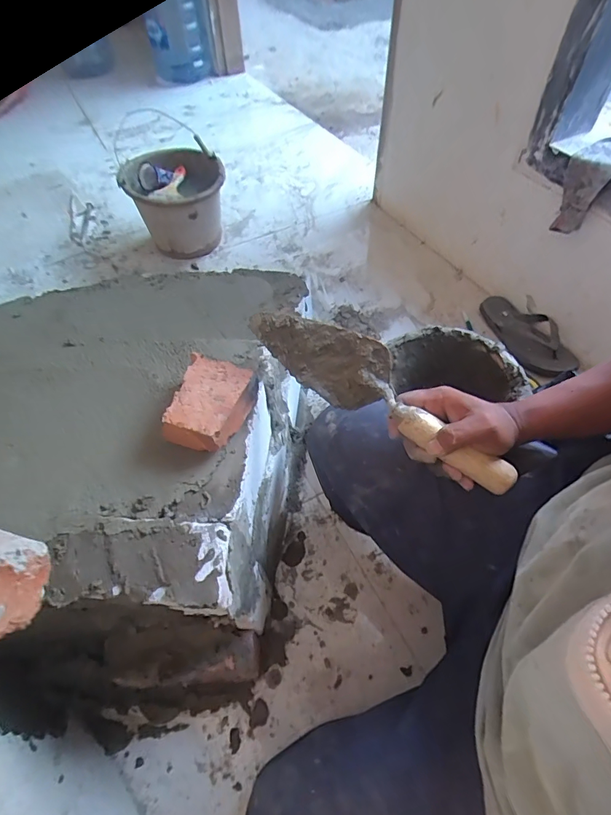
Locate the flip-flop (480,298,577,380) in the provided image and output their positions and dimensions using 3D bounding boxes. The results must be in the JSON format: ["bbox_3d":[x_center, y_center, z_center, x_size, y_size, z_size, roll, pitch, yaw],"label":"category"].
[{"bbox_3d":[0.504,-0.170,0.946,0.103,0.045,0.246,-14,56,-8],"label":"flip-flop"}]

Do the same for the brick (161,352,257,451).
[{"bbox_3d":[-0.107,-0.001,0.471,0.077,0.051,0.100,15,58,12],"label":"brick"}]

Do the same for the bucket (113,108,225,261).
[{"bbox_3d":[-0.346,-0.553,1.174,0.254,0.215,0.260,-7,56,-3],"label":"bucket"}]

